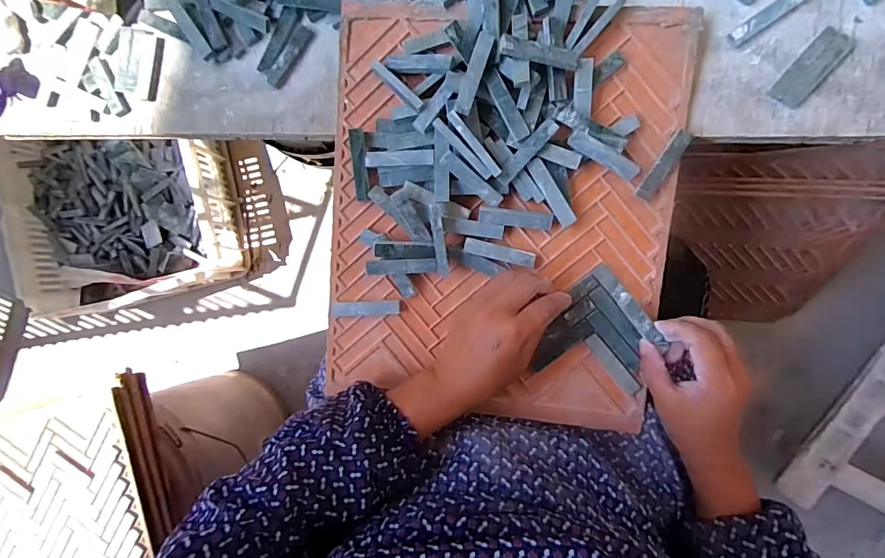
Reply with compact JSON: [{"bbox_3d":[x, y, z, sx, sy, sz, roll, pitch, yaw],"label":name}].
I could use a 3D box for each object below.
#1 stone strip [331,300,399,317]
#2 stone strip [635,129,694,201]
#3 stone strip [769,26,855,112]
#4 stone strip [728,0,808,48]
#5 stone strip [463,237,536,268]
[{"bbox_3d":[-0.072,0.028,0.416,0.064,0.005,0.015,-3,104,1],"label":"stone strip"},{"bbox_3d":[0.181,-0.092,0.361,0.013,0.012,0.059,32,95,7],"label":"stone strip"},{"bbox_3d":[0.285,-0.162,0.340,0.025,0.009,0.060,40,96,6],"label":"stone strip"},{"bbox_3d":[0.253,-0.203,0.338,0.062,0.008,0.013,-33,86,8],"label":"stone strip"},{"bbox_3d":[0.051,-0.023,0.392,0.063,0.013,0.013,15,93,8],"label":"stone strip"}]

